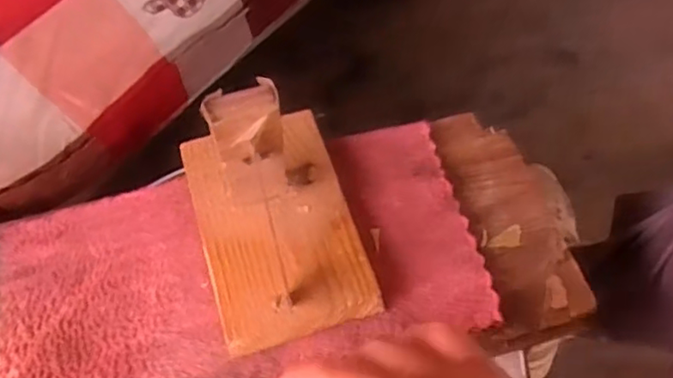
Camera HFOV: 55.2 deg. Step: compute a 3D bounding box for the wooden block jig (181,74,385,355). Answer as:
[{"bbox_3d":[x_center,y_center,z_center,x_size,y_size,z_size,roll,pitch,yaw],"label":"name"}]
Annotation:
[{"bbox_3d":[-0.039,-0.006,0.346,0.090,0.109,0.144,-16,60,-8],"label":"wooden block jig"}]

